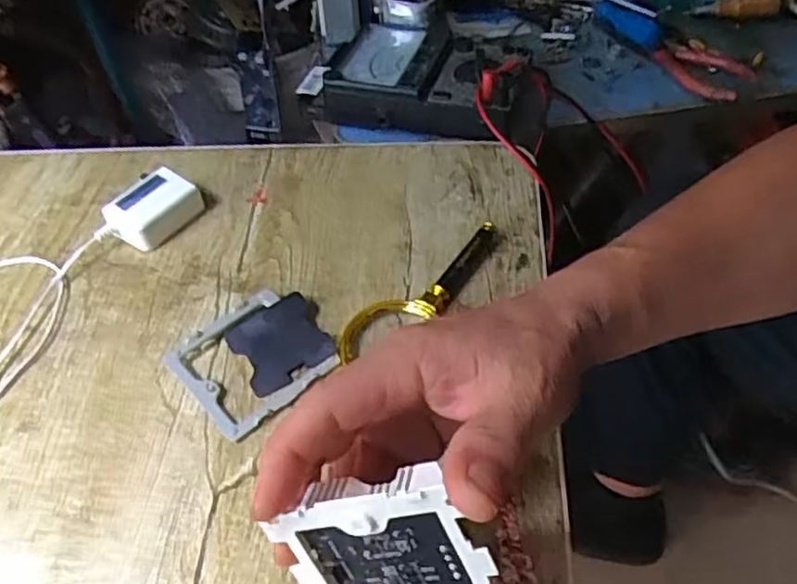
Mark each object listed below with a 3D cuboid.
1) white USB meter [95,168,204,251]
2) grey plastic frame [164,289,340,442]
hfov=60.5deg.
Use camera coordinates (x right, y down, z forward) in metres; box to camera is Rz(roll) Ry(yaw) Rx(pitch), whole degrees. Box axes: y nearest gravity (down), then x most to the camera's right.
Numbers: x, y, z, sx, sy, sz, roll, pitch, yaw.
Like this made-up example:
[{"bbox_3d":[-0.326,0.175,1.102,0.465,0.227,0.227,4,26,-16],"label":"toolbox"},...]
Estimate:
[{"bbox_3d":[-0.190,-0.061,0.522,0.046,0.029,0.068,27,57,26],"label":"white USB meter"},{"bbox_3d":[-0.094,0.044,0.435,0.082,0.009,0.084,-35,55,-23],"label":"grey plastic frame"}]

